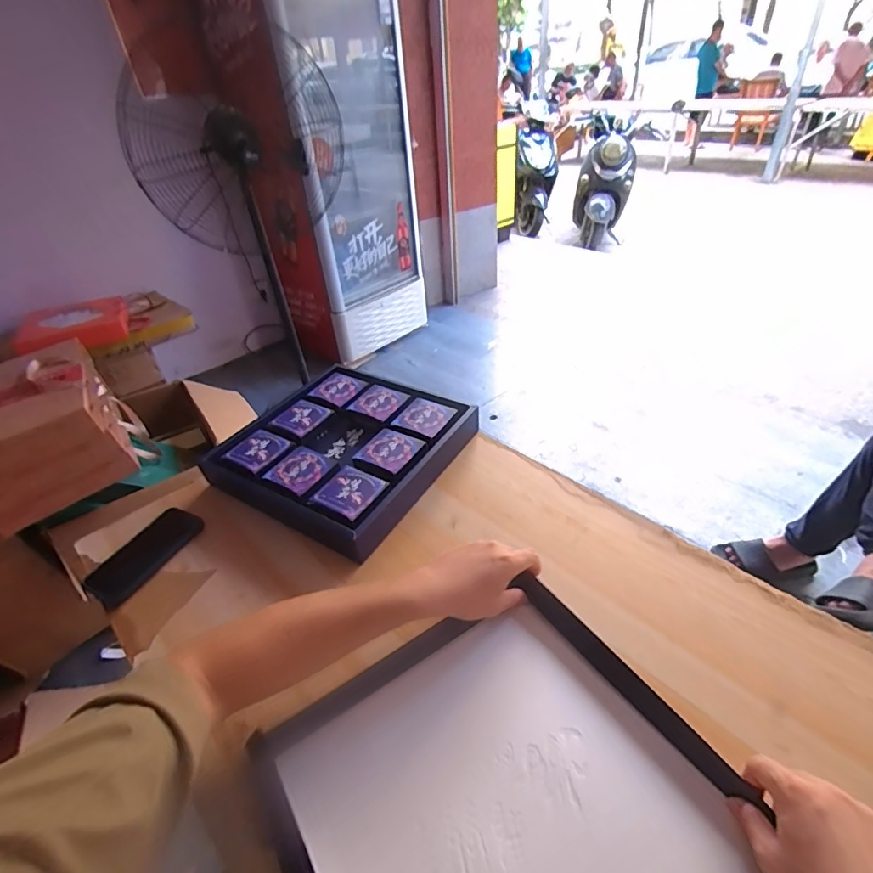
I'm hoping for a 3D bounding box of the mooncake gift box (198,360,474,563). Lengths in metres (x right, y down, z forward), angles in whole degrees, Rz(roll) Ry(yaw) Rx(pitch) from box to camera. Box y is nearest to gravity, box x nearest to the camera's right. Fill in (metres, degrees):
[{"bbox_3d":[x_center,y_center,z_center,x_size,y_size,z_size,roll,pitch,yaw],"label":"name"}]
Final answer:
[{"bbox_3d":[-0.158,0.020,0.845,0.345,0.071,0.342,18,44,26],"label":"mooncake gift box"}]

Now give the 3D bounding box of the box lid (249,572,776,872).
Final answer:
[{"bbox_3d":[0.059,0.331,0.441,0.370,0.038,0.346,-24,42,-23],"label":"box lid"}]

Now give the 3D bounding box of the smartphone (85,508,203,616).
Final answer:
[{"bbox_3d":[-0.421,0.173,0.702,0.073,0.014,0.157,28,58,16],"label":"smartphone"}]

